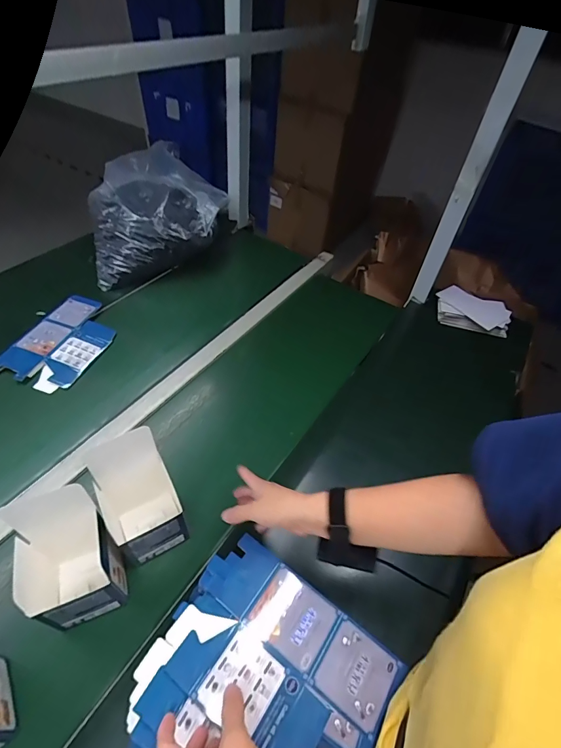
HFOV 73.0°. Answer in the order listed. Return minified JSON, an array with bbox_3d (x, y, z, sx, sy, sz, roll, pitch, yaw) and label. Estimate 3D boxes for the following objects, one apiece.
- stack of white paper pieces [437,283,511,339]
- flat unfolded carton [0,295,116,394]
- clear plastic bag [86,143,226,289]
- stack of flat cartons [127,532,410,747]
[{"bbox_3d":[0.487,-0.158,0.960,0.190,0.067,0.091,19,53,2],"label":"stack of white paper pieces"},{"bbox_3d":[-0.436,-0.069,0.767,0.159,0.009,0.229,19,54,3],"label":"flat unfolded carton"},{"bbox_3d":[-0.302,-0.412,0.953,0.308,0.154,0.370,-7,50,-2],"label":"clear plastic bag"},{"bbox_3d":[-0.012,0.321,0.403,0.232,0.046,0.196,27,57,24],"label":"stack of flat cartons"}]

